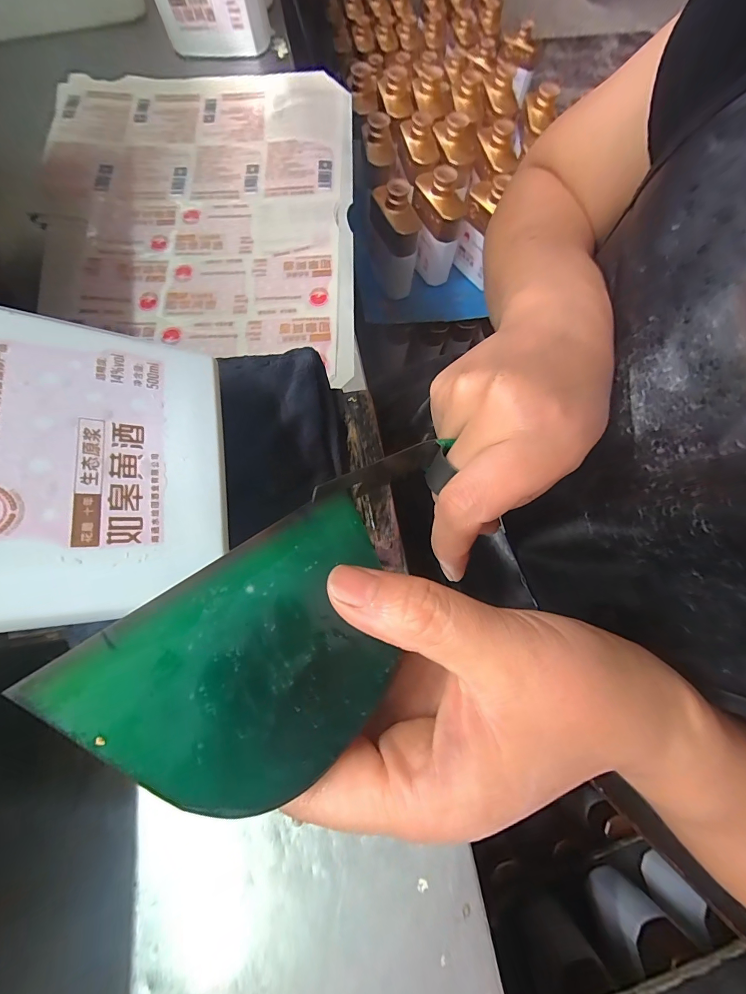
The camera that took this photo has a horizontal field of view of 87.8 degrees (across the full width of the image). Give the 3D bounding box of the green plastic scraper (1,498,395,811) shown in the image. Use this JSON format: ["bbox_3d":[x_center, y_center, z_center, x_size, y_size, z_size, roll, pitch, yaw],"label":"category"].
[{"bbox_3d":[-0.026,0.040,0.106,0.089,0.004,0.059,-35,78,-35],"label":"green plastic scraper"}]

